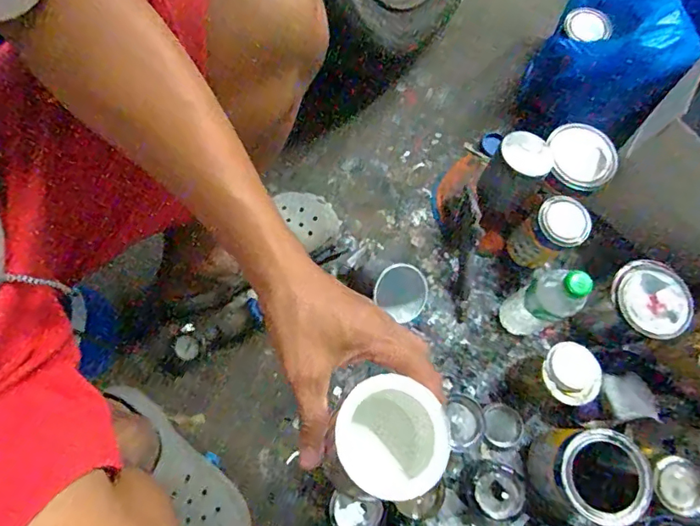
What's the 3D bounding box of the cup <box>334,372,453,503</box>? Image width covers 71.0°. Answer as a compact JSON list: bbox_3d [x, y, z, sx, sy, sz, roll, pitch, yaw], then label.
[{"bbox_3d":[0.027,0.118,0.339,0.071,0.074,0.068,0,73,-1],"label":"cup"}]

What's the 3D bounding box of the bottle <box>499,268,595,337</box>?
[{"bbox_3d":[0.257,0.057,0.666,0.054,0.218,0.058,0,73,-1],"label":"bottle"}]

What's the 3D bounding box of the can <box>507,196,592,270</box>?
[{"bbox_3d":[0.298,-0.043,0.742,0.075,0.116,0.073,0,73,-1],"label":"can"}]

